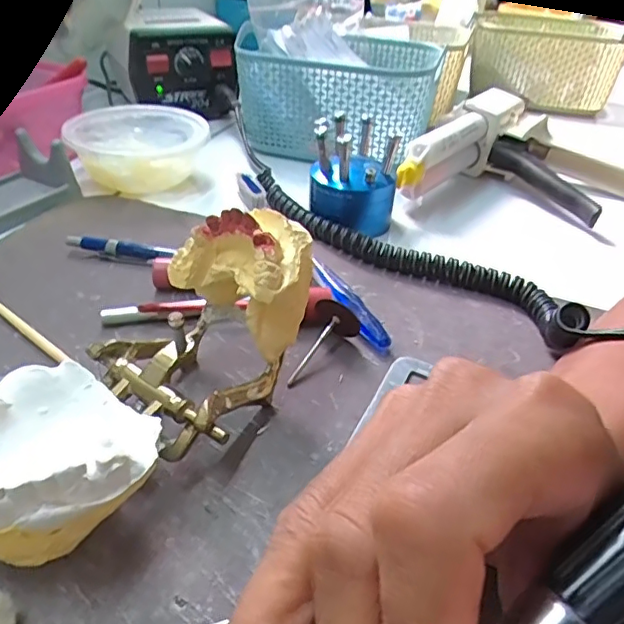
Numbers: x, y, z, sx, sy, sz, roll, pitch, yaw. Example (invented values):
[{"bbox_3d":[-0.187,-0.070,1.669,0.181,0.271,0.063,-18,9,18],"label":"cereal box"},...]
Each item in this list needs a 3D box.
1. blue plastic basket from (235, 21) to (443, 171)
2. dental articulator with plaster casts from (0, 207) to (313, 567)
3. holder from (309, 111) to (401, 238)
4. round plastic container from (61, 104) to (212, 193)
[{"bbox_3d":[0.026,-0.195,0.508,0.166,0.072,0.125,16,38,17],"label":"blue plastic basket"},{"bbox_3d":[-0.059,0.021,0.217,0.069,0.075,0.153,28,42,30],"label":"dental articulator with plaster casts"},{"bbox_3d":[0.029,-0.096,0.394,0.056,0.063,0.055,7,36,4],"label":"holder"},{"bbox_3d":[-0.133,-0.127,0.449,0.098,0.041,0.098,2,36,-2],"label":"round plastic container"}]

